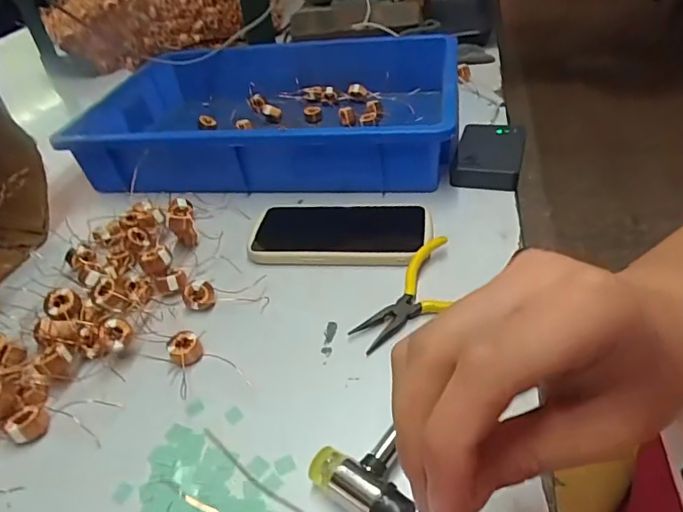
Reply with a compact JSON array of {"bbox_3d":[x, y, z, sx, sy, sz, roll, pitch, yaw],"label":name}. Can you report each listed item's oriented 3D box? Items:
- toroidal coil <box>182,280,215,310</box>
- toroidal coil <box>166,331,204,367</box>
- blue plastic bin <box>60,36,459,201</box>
[{"bbox_3d":[-0.118,0.032,0.408,0.025,0.024,0.012,-8,1,-8],"label":"toroidal coil"},{"bbox_3d":[-0.116,0.069,0.366,0.023,0.014,0.024,-2,40,2],"label":"toroidal coil"},{"bbox_3d":[-0.066,-0.189,0.617,0.397,0.077,0.291,1,40,6],"label":"blue plastic bin"}]

